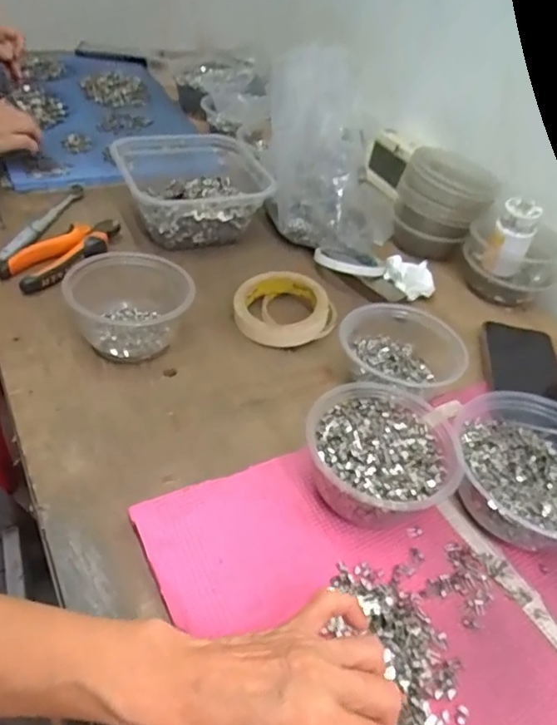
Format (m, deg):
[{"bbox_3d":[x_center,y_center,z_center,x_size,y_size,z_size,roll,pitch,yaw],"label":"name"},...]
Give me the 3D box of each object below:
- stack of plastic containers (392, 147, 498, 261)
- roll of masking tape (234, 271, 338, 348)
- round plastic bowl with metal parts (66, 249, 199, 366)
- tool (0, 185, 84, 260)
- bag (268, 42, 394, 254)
[{"bbox_3d":[0.214,-0.210,0.742,0.110,0.101,0.097,22,43,12],"label":"stack of plastic containers"},{"bbox_3d":[0.002,-0.058,0.607,0.099,0.031,0.094,6,42,-6],"label":"roll of masking tape"},{"bbox_3d":[-0.141,-0.055,0.550,0.107,0.066,0.100,6,42,-6],"label":"round plastic bowl with metal parts"},{"bbox_3d":[-0.279,-0.171,0.681,0.021,0.011,0.179,15,42,4],"label":"tool"},{"bbox_3d":[0.071,-0.257,0.696,0.166,0.203,0.132,12,42,1],"label":"bag"}]

